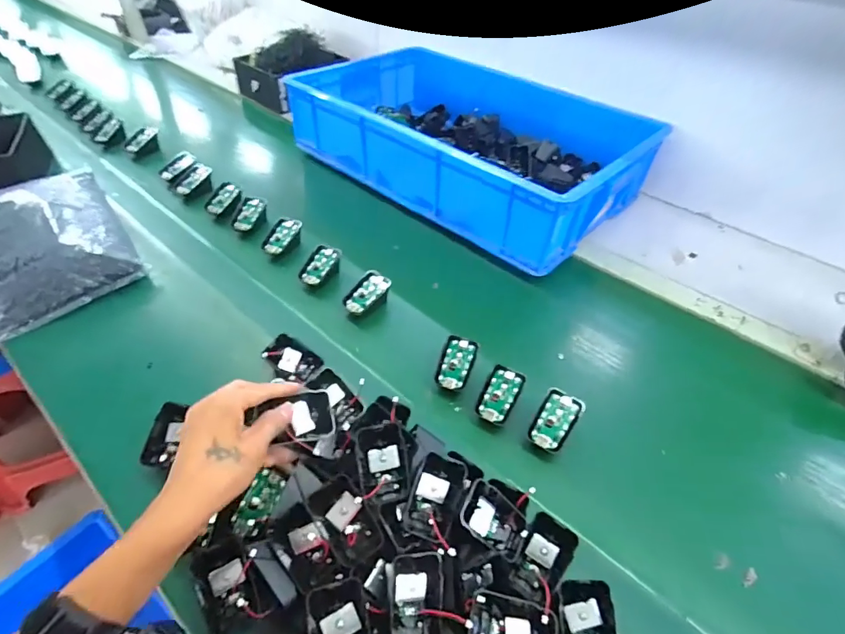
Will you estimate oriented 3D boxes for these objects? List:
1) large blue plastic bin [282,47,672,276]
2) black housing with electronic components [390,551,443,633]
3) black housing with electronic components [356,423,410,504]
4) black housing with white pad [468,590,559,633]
[{"bbox_3d":[0.099,-0.368,0.891,0.644,0.137,0.421,34,54,27],"label":"large blue plastic bin"},{"bbox_3d":[-0.005,0.237,0.367,0.041,0.036,0.069,2,46,0],"label":"black housing with electronic components"},{"bbox_3d":[-0.037,0.136,0.413,0.042,0.027,0.065,-3,53,-14],"label":"black housing with electronic components"},{"bbox_3d":[0.074,0.251,0.357,0.070,0.024,0.048,13,47,11],"label":"black housing with white pad"}]

